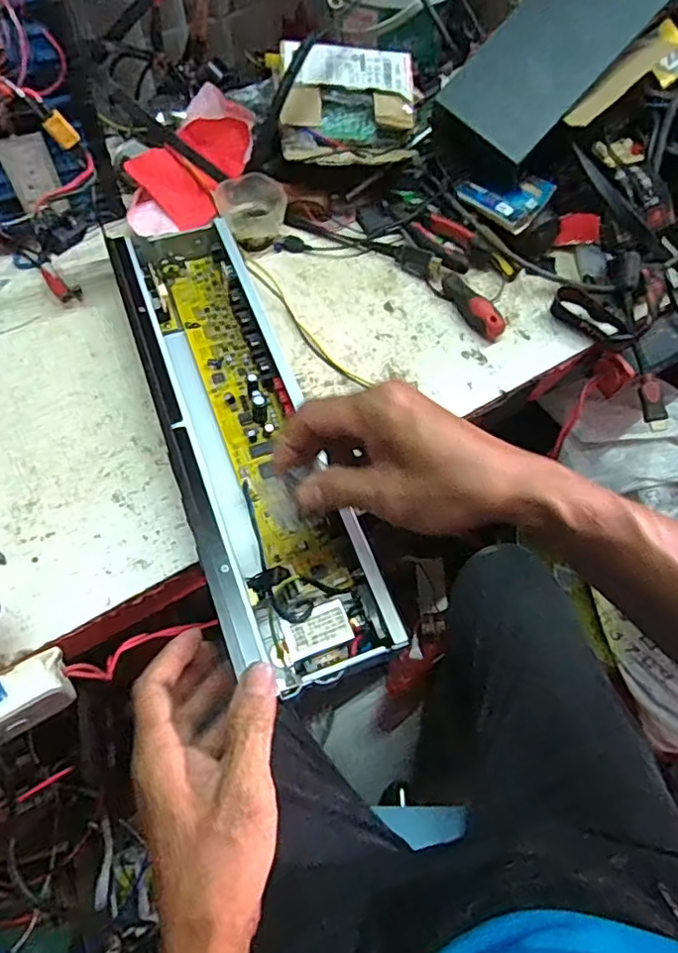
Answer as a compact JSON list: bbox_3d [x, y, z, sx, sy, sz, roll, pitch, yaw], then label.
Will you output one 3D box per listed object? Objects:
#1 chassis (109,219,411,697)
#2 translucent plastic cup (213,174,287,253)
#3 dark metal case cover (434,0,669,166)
[{"bbox_3d":[-0.081,-0.044,0.477,0.106,0.046,0.416,-18,64,-12],"label":"chassis"},{"bbox_3d":[-0.084,-0.258,0.595,0.059,0.042,0.061,1,62,-2],"label":"translucent plastic cup"},{"bbox_3d":[0.273,-0.479,0.568,0.102,0.044,0.441,43,91,18],"label":"dark metal case cover"}]

